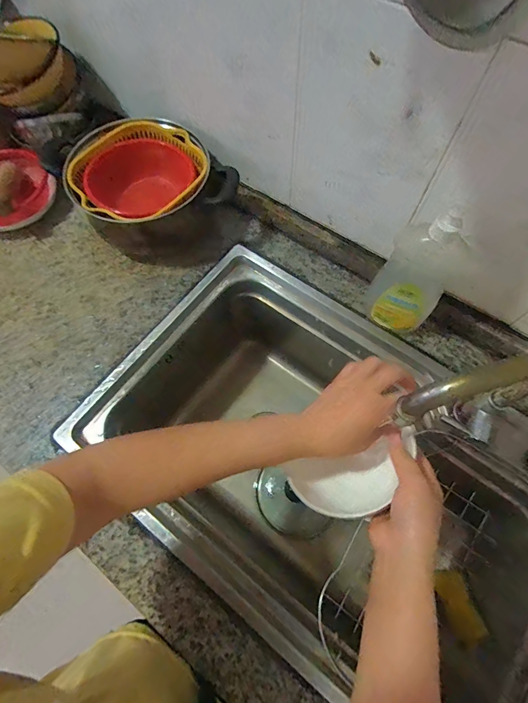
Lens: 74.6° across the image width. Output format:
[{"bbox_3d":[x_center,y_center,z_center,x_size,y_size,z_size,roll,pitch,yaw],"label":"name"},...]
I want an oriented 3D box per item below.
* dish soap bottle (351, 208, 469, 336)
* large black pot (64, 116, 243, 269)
[{"bbox_3d":[0.204,-0.102,0.477,0.097,0.214,0.063,27,71,13],"label":"dish soap bottle"},{"bbox_3d":[-0.187,-0.286,0.625,0.250,0.148,0.214,-18,68,-5],"label":"large black pot"}]

